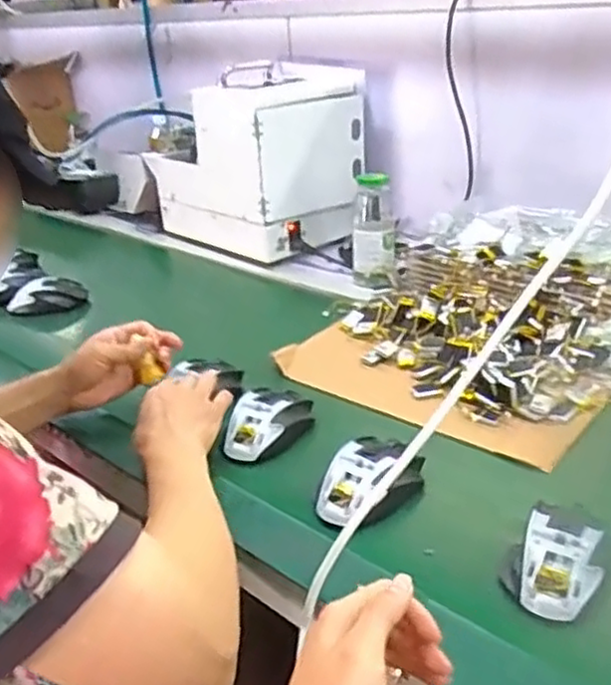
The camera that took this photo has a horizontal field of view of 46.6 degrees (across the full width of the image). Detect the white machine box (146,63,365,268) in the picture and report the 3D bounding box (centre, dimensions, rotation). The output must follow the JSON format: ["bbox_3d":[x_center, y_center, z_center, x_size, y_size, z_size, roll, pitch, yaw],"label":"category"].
[{"bbox_3d":[-0.085,-0.326,1.258,0.249,0.263,0.319,-25,32,-35],"label":"white machine box"}]

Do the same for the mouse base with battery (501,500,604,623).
[{"bbox_3d":[0.195,0.166,0.544,0.075,0.045,0.101,9,30,27],"label":"mouse base with battery"}]

